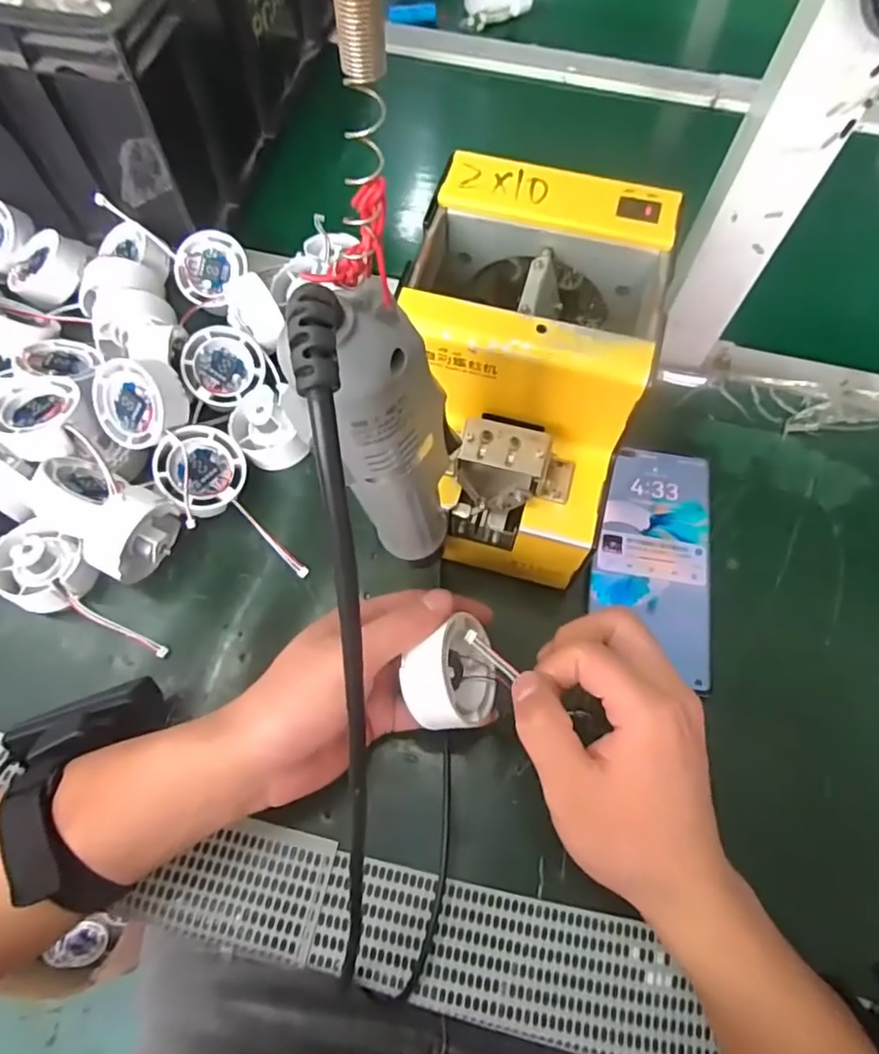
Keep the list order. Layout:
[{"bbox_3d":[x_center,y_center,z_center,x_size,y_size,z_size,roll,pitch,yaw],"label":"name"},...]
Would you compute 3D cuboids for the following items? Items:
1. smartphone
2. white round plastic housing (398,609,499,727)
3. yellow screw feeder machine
[{"bbox_3d":[0.136,0.018,0.388,0.072,0.004,0.150,9,67,3],"label":"smartphone"},{"bbox_3d":[0.003,0.072,0.302,0.029,0.053,0.052,-13,63,30],"label":"white round plastic housing"},{"bbox_3d":[0.043,-0.078,0.349,0.122,0.142,0.174,15,67,6],"label":"yellow screw feeder machine"}]

